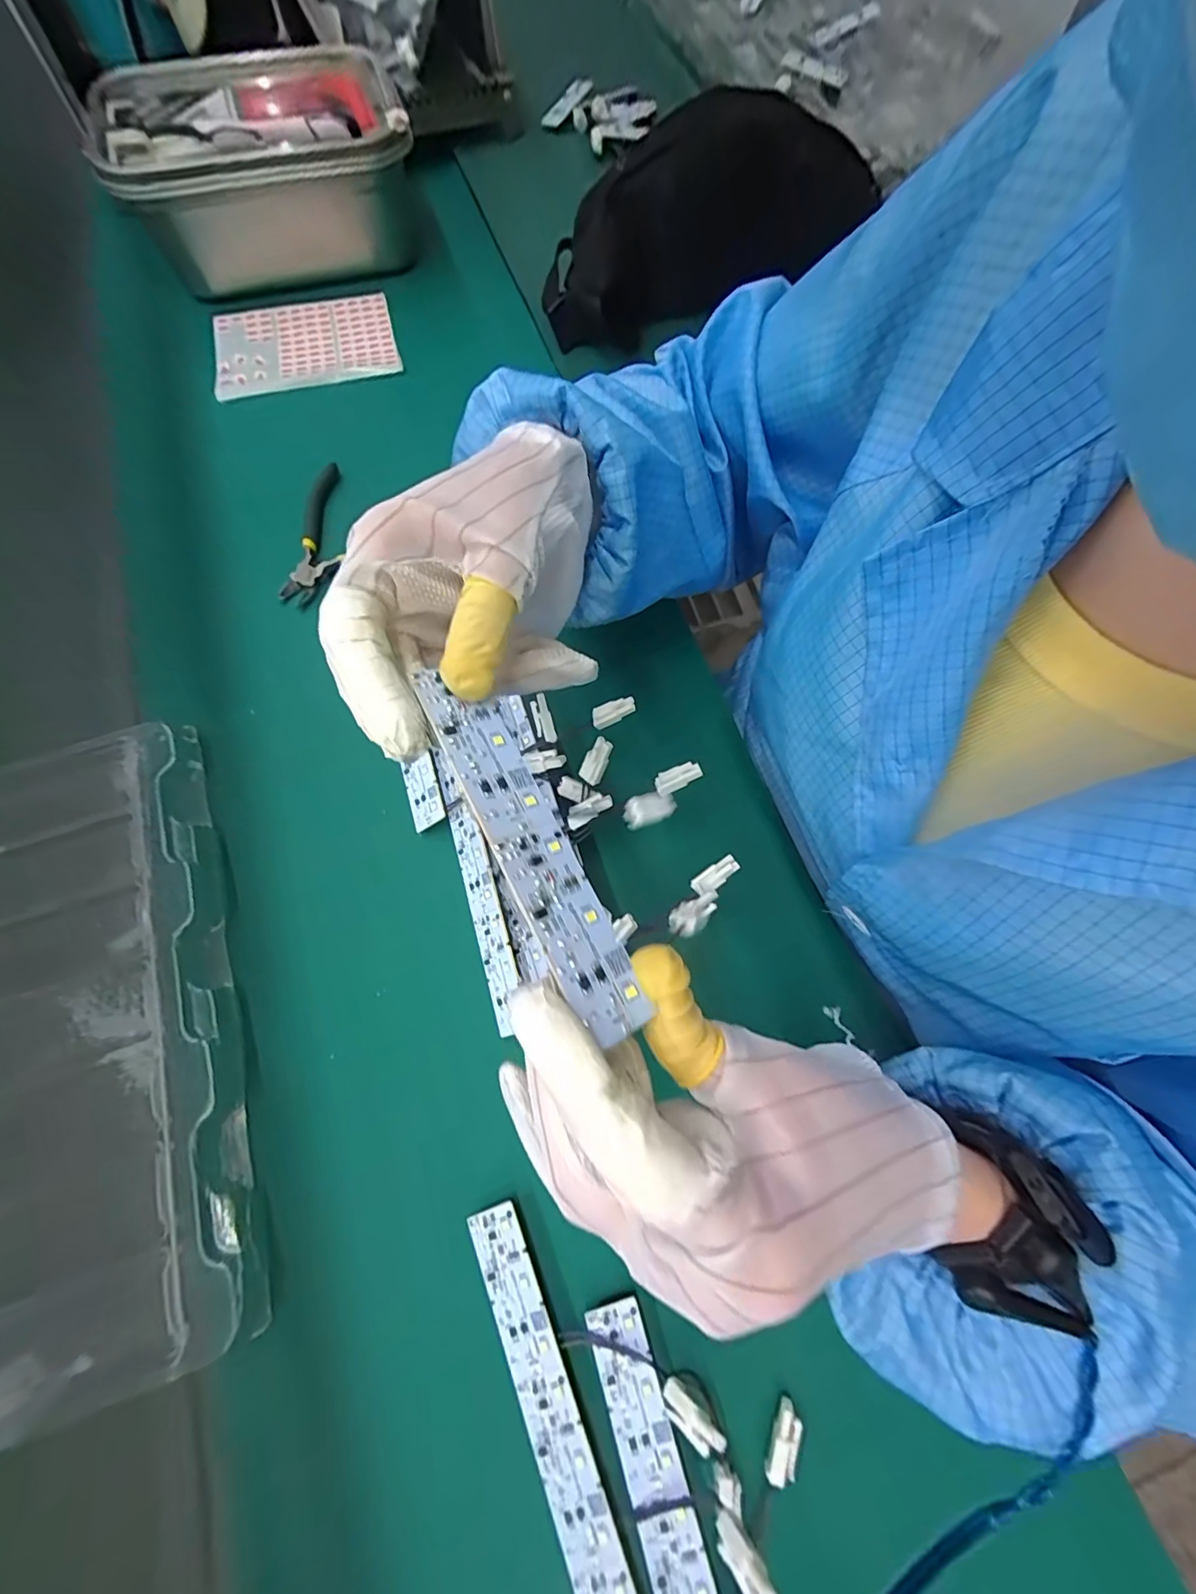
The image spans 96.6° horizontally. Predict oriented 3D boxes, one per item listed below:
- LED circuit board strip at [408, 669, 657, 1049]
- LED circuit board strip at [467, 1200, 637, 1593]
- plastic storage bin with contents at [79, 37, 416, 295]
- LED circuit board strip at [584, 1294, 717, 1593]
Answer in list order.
[{"bbox_3d":[-0.021,0.012,0.161,0.024,0.004,0.120,-16,69,-36],"label":"LED circuit board strip"},{"bbox_3d":[-0.014,0.276,0.220,0.024,0.006,0.189,-22,72,-8],"label":"LED circuit board strip"},{"bbox_3d":[-0.284,-0.548,0.466,0.238,0.086,0.169,-20,72,-7],"label":"plastic storage bin with contents"},{"bbox_3d":[0.025,0.286,0.220,0.024,0.009,0.126,-17,72,-6],"label":"LED circuit board strip"}]

